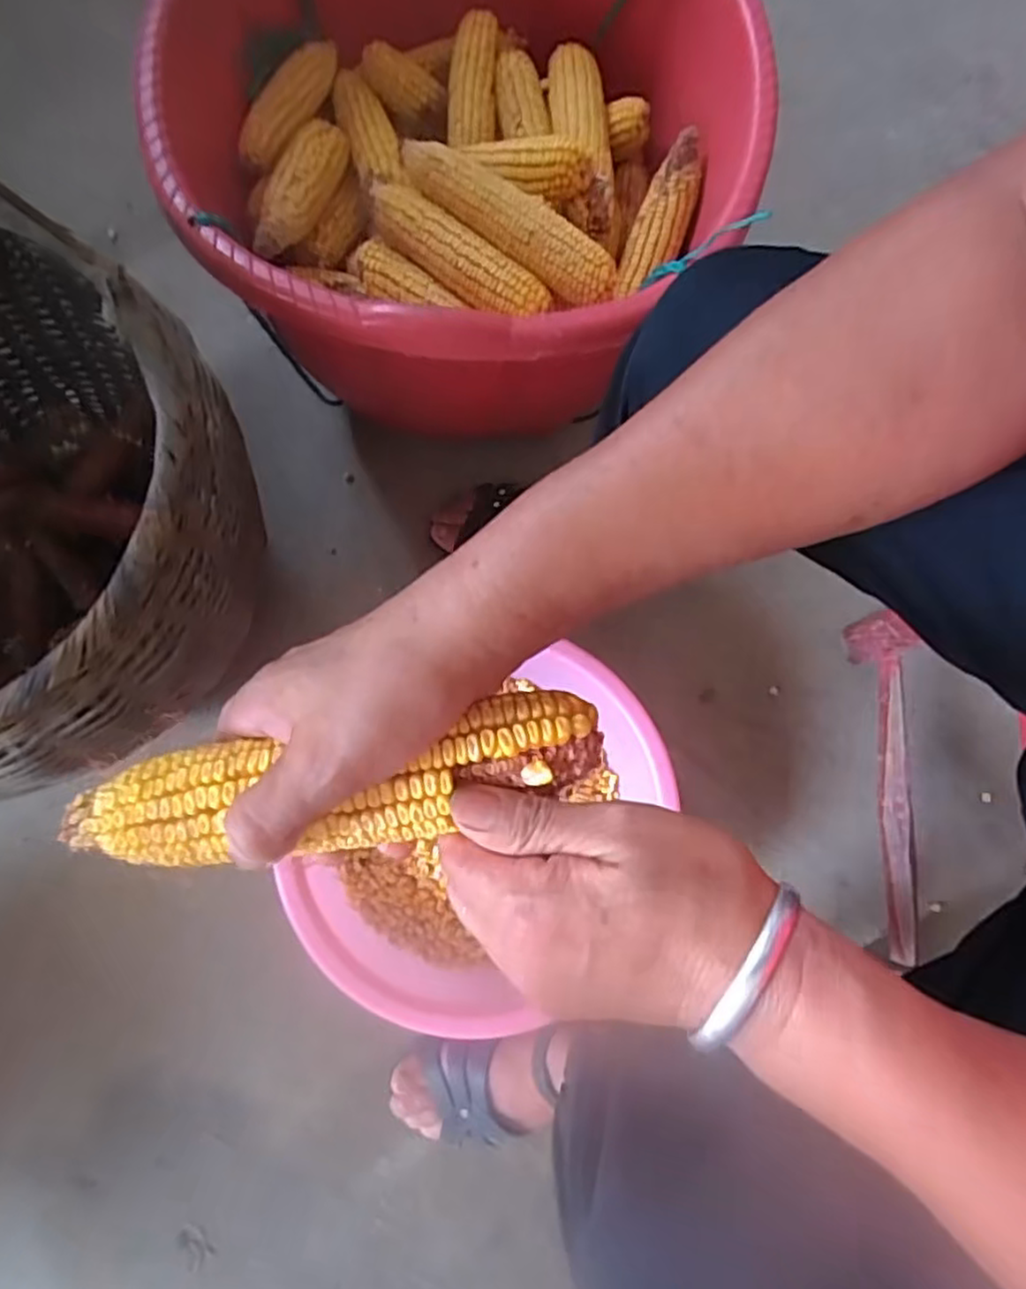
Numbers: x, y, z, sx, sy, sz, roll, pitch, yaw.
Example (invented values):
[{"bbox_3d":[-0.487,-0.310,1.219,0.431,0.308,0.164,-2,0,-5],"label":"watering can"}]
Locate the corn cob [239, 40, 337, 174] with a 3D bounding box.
[{"bbox_3d":[-0.193,-0.489,0.626,0.033,0.040,0.148,26,78,2],"label":"corn cob"}]

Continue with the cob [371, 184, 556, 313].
[{"bbox_3d":[-0.047,-0.320,0.582,0.166,0.039,0.041,35,78,4],"label":"cob"}]

